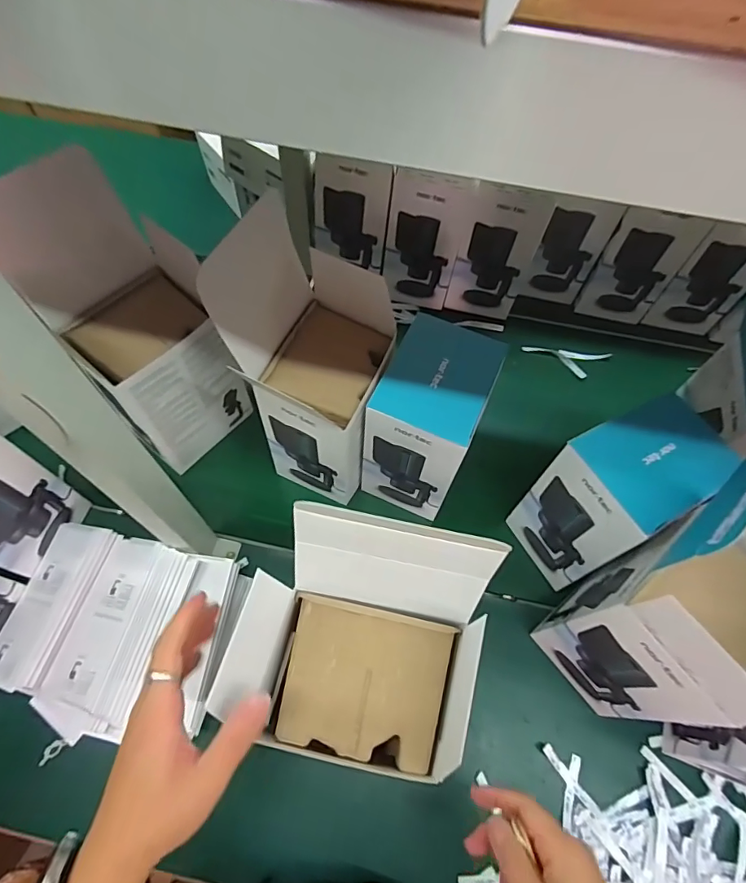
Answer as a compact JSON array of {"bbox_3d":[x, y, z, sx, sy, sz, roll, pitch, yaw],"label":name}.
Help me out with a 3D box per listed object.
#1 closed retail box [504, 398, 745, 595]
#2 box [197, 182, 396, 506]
[{"bbox_3d":[0.282,0.070,0.583,0.141,0.230,0.114,-26,67,-14],"label":"closed retail box"},{"bbox_3d":[-0.070,-0.085,0.569,0.159,0.329,0.159,20,64,9],"label":"box"}]

